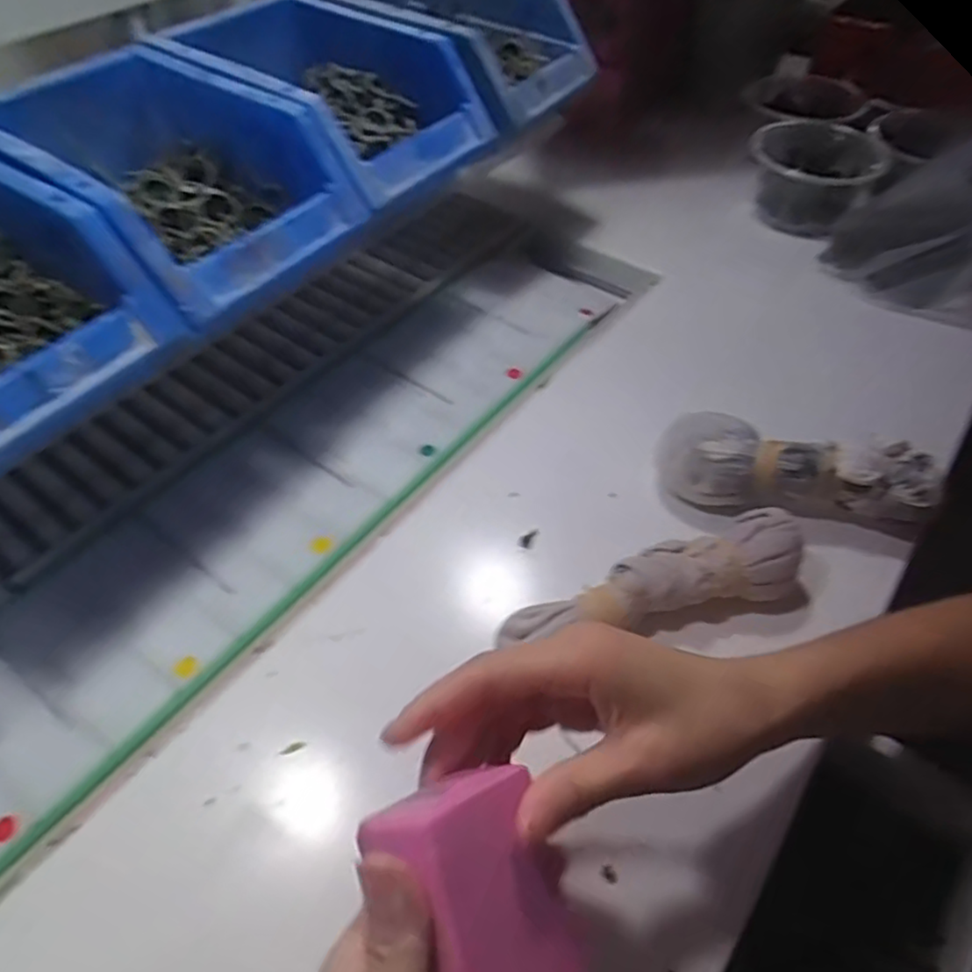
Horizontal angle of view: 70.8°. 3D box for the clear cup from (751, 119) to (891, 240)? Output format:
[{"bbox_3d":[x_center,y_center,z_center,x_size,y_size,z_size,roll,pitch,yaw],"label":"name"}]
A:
[{"bbox_3d":[0.296,-0.280,0.620,0.110,0.067,0.112,12,53,11],"label":"clear cup"}]

